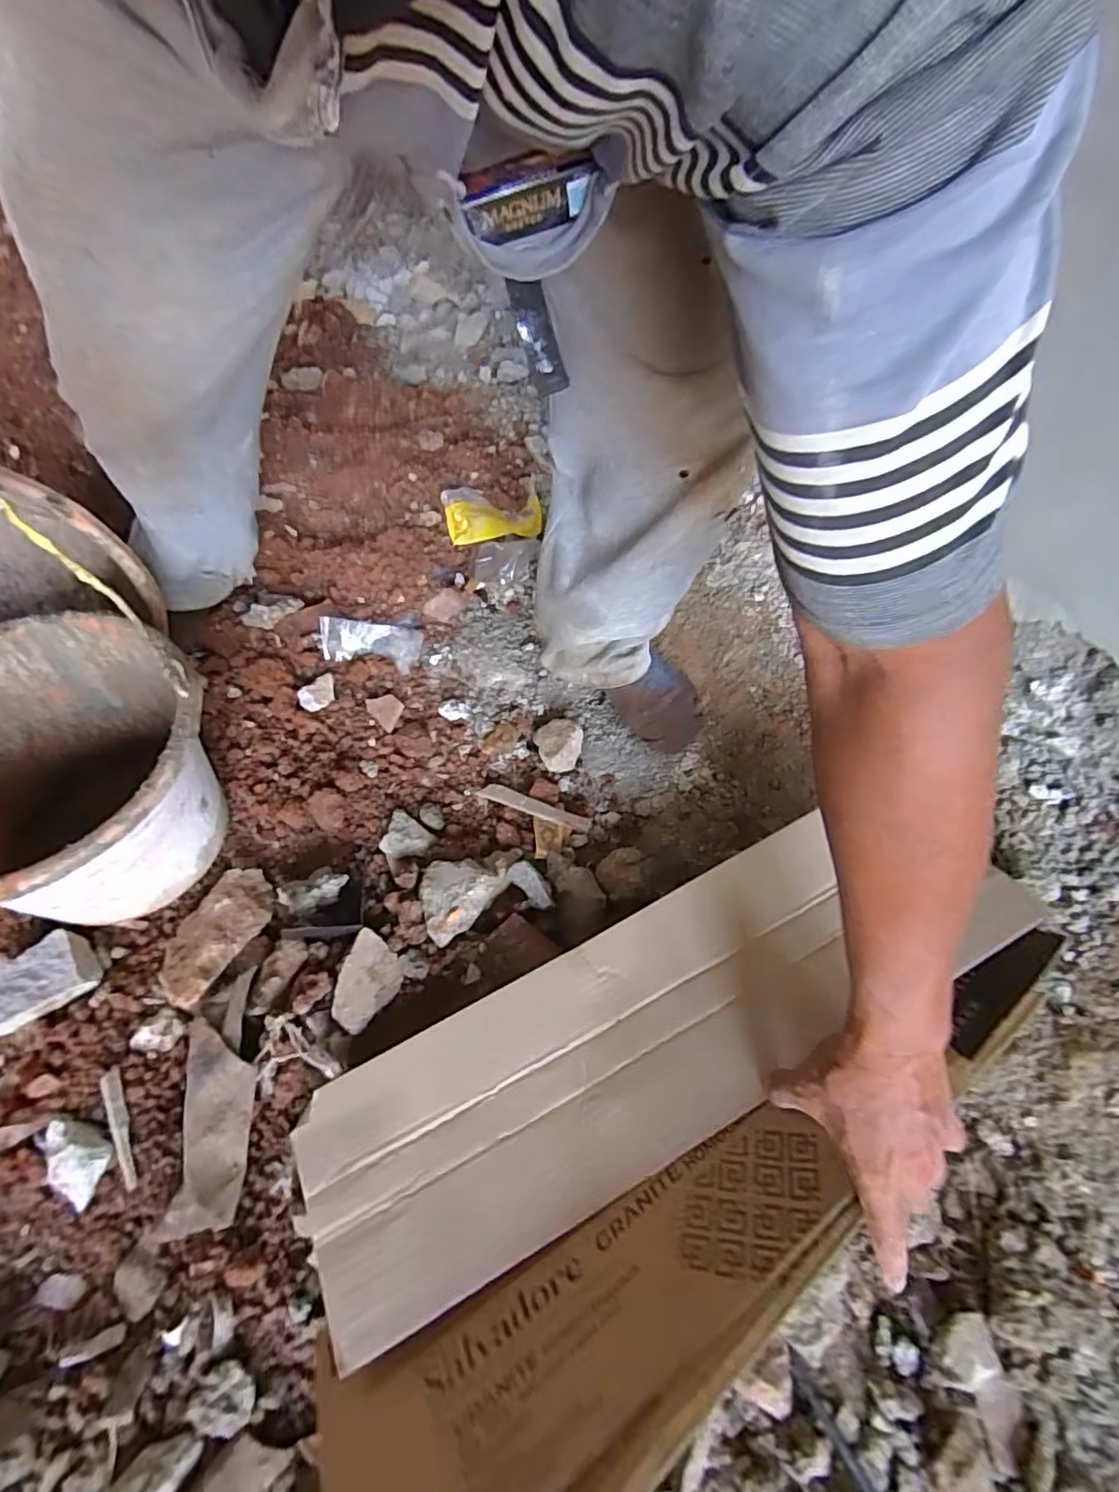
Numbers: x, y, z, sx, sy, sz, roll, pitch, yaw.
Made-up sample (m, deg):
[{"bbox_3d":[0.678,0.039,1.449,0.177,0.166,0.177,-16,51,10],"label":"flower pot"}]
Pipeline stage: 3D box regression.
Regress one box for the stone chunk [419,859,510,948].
[{"bbox_3d":[-0.108,0.151,0.604,0.073,0.031,0.087,24,62,13],"label":"stone chunk"}]

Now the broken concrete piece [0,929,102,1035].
[{"bbox_3d":[-0.492,0.221,0.559,0.090,0.047,0.063,-35,65,-19],"label":"broken concrete piece"}]

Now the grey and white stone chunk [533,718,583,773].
[{"bbox_3d":[0.000,-0.006,0.717,0.053,0.026,0.065,-16,60,-10],"label":"grey and white stone chunk"}]

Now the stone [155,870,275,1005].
[{"bbox_3d":[-0.334,0.181,0.584,0.068,0.044,0.127,22,61,13],"label":"stone"}]

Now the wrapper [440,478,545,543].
[{"bbox_3d":[-0.098,-0.353,0.898,0.146,0.034,0.098,-15,60,-9],"label":"wrapper"}]

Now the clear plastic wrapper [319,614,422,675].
[{"bbox_3d":[-0.247,-0.149,0.800,0.122,0.042,0.084,8,59,5],"label":"clear plastic wrapper"}]

